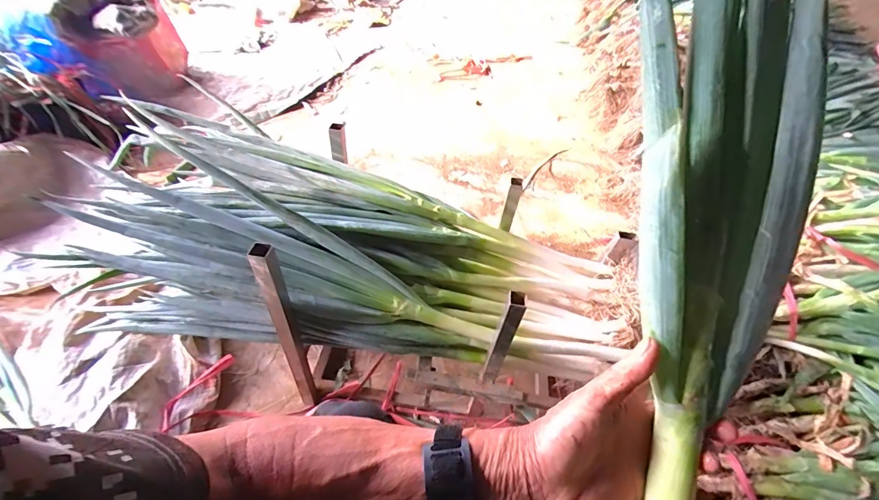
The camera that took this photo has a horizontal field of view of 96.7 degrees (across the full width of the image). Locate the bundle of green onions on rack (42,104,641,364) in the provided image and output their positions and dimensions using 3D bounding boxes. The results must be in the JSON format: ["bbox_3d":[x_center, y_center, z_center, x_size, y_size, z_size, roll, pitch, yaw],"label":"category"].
[{"bbox_3d":[-0.111,-0.001,0.727,0.905,0.230,0.318,5,47,-2],"label":"bundle of green onions on rack"}]

